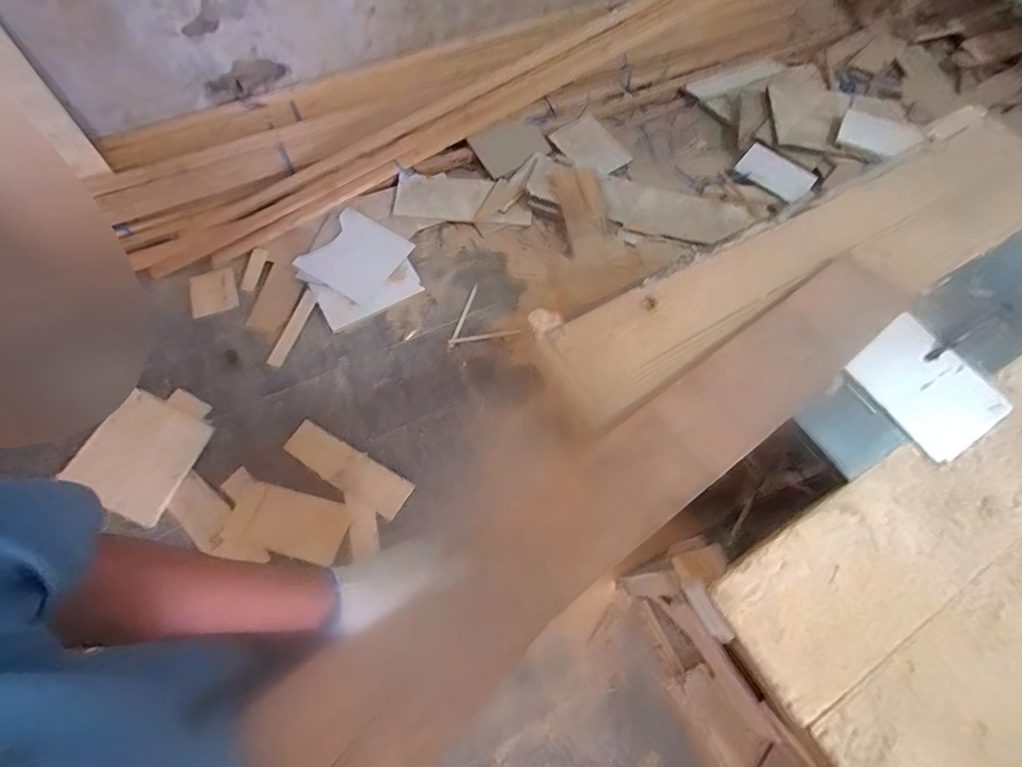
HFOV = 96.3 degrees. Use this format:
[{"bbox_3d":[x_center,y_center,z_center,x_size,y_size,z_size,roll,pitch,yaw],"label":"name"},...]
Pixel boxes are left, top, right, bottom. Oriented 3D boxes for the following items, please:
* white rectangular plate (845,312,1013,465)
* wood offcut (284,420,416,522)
[{"bbox_3d":[0.596,0.004,0.659,0.167,0.007,0.182,-31,72,-16],"label":"white rectangular plate"},{"bbox_3d":[-0.521,0.269,1.461,0.434,0.012,0.131,28,68,12],"label":"wood offcut"}]

